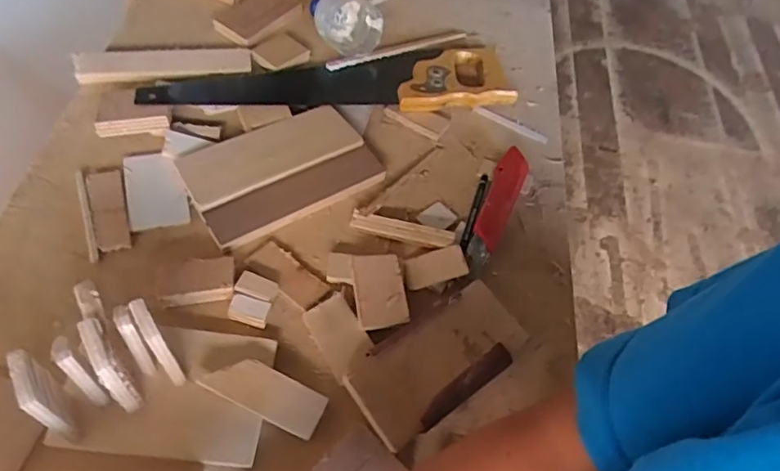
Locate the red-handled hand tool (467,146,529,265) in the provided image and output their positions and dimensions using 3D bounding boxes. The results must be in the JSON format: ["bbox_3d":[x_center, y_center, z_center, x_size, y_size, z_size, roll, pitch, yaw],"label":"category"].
[{"bbox_3d":[0.111,-0.036,0.553,0.031,0.022,0.155,24,58,7],"label":"red-handled hand tool"}]

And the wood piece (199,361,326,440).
[{"bbox_3d":[-0.094,0.119,0.421,0.090,0.004,0.034,27,65,0],"label":"wood piece"}]

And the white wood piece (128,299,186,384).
[{"bbox_3d":[-0.162,0.078,0.391,0.011,0.101,0.037,-27,66,-22],"label":"white wood piece"}]

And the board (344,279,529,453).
[{"bbox_3d":[0.038,0.095,0.450,0.149,0.023,0.075,-33,68,-25],"label":"board"}]

